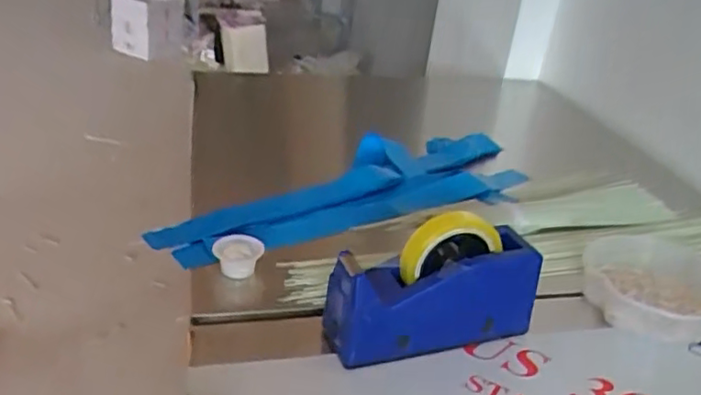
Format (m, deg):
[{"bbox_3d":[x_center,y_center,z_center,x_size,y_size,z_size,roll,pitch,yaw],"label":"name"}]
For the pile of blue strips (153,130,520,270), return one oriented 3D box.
[{"bbox_3d":[0.012,-0.014,0.900,0.591,0.031,0.221,-14,34,-32],"label":"pile of blue strips"}]

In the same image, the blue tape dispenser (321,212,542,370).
[{"bbox_3d":[0.081,0.082,0.608,0.207,0.124,0.067,-5,30,-18],"label":"blue tape dispenser"}]

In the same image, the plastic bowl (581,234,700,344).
[{"bbox_3d":[0.350,0.101,0.697,0.158,0.047,0.139,1,29,-7],"label":"plastic bowl"}]

